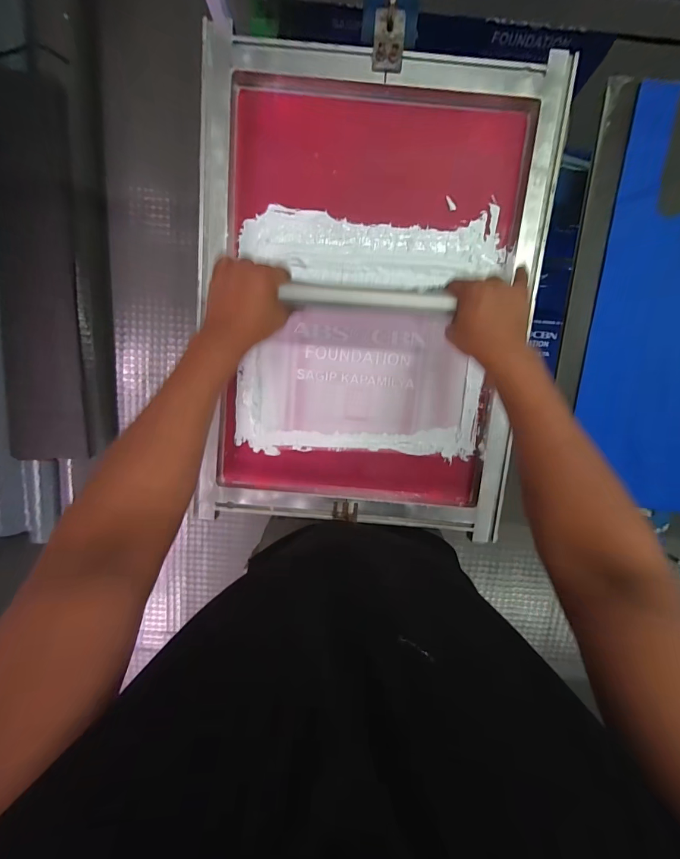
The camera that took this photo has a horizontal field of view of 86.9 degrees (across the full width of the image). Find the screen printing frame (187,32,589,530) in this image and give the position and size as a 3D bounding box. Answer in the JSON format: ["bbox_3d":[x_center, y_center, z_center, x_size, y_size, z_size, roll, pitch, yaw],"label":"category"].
[{"bbox_3d":[0.037,-0.170,0.523,0.468,0.049,0.631,5,101,-1],"label":"screen printing frame"}]

